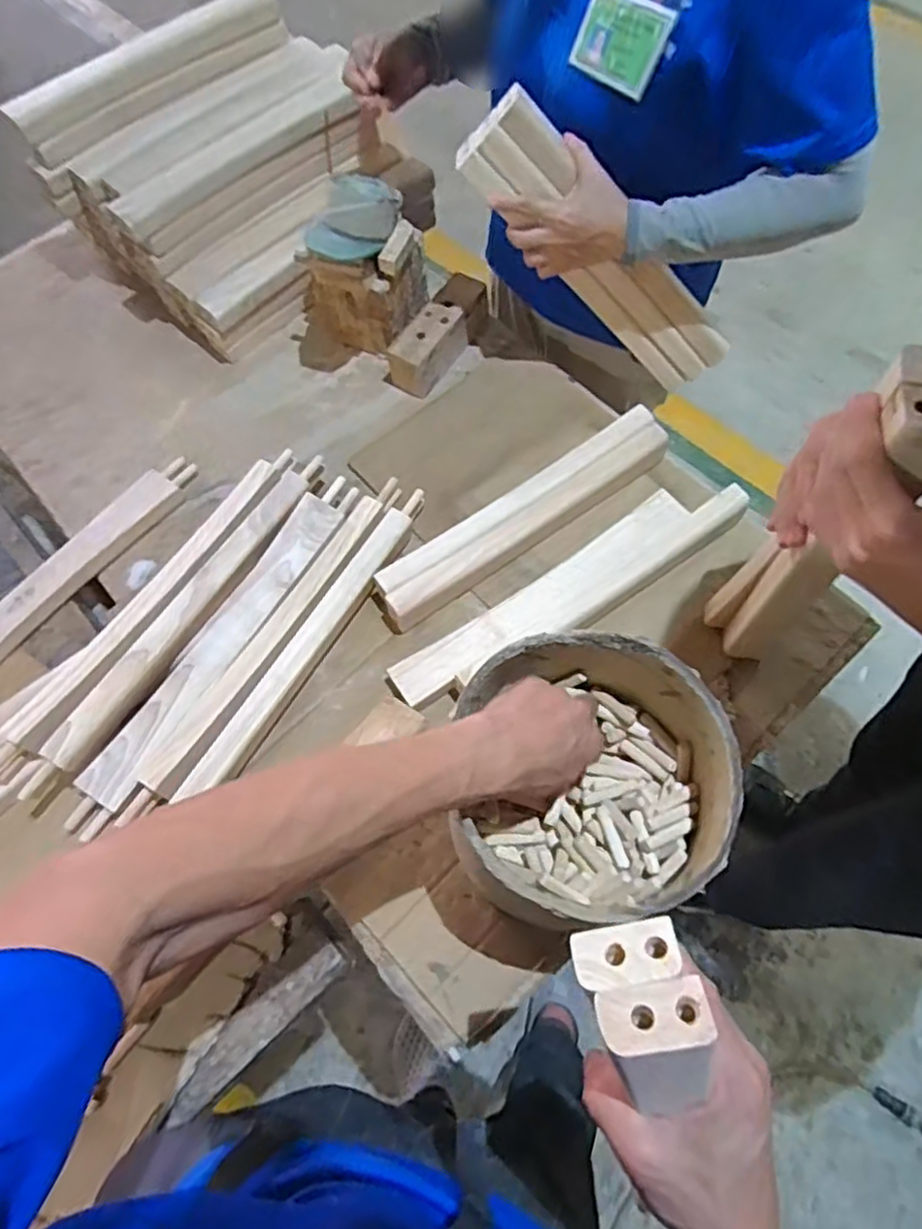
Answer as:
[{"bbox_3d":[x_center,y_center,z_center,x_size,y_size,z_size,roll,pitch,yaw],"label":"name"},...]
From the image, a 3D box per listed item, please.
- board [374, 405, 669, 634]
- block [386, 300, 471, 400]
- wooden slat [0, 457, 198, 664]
[{"bbox_3d":[0.068,-0.108,0.775,0.362,0.064,0.056,-33,69,-11],"label":"board"},{"bbox_3d":[-0.043,-0.335,0.884,0.054,0.065,0.125,28,71,14],"label":"block"},{"bbox_3d":[-0.452,-0.027,0.757,0.052,0.017,0.414,40,70,-3],"label":"wooden slat"}]

